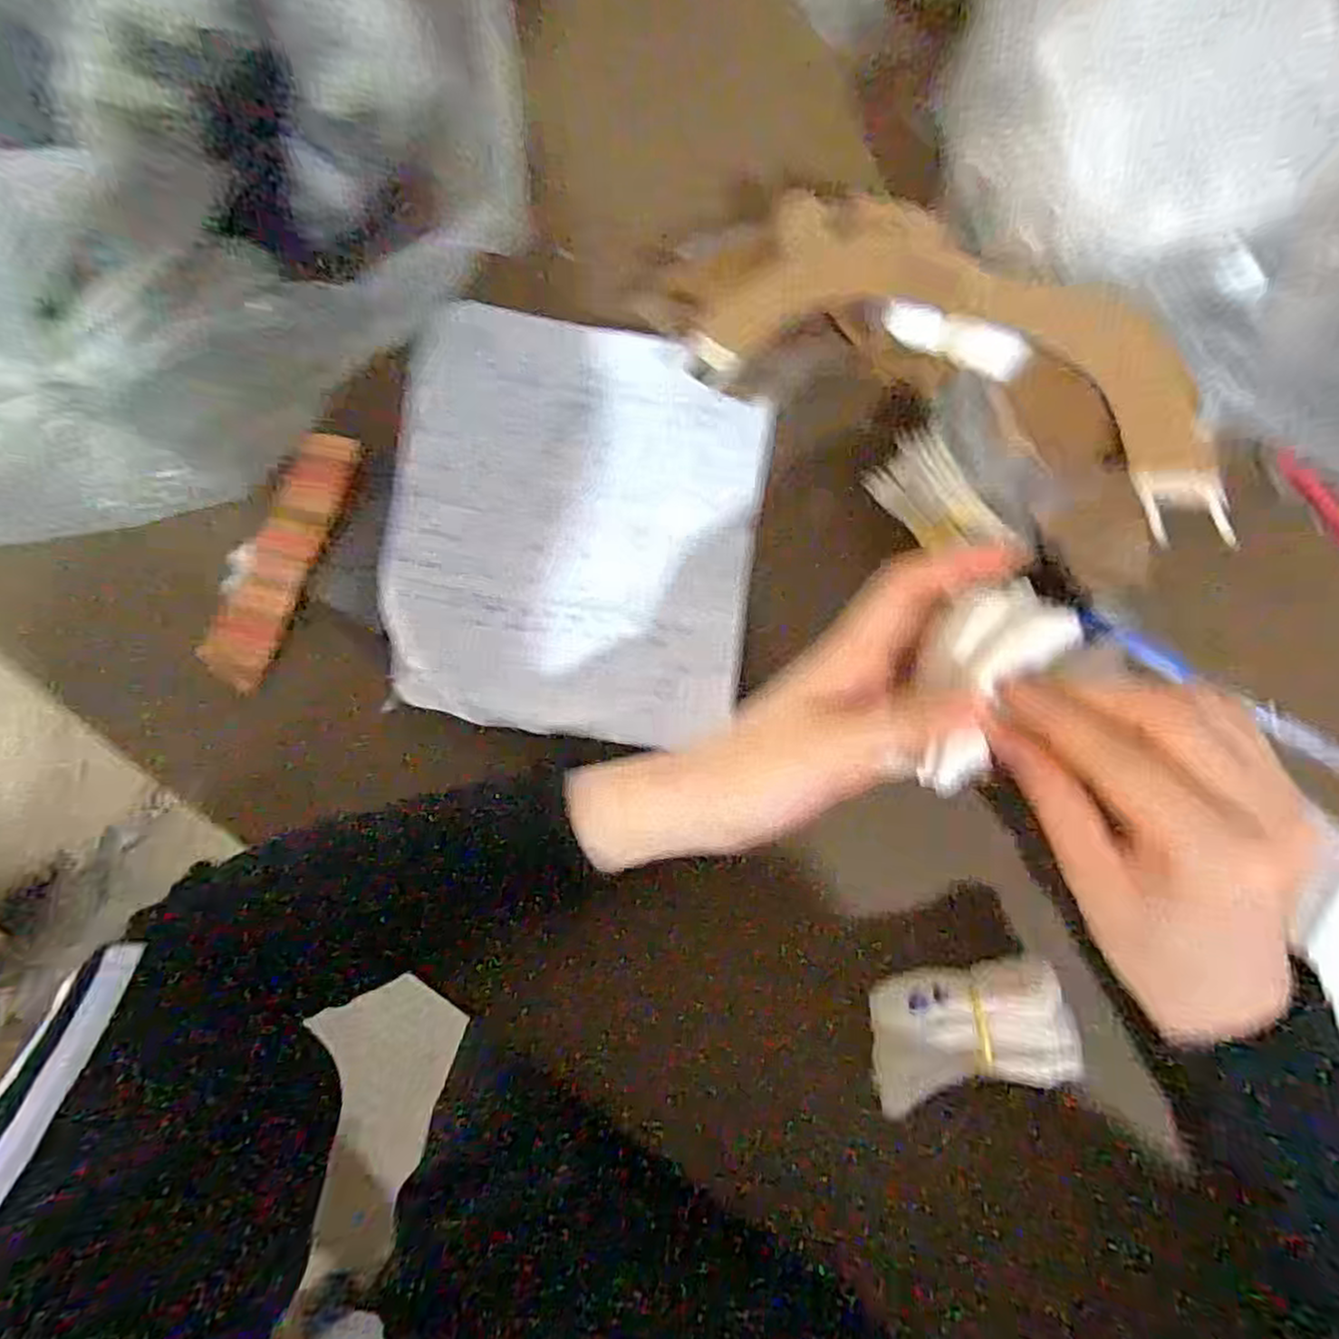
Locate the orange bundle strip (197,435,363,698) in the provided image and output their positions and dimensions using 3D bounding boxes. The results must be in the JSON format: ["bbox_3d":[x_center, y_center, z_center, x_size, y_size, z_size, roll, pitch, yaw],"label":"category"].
[{"bbox_3d":[-0.202,-0.059,0.381,0.031,0.019,0.137,18,84,9],"label":"orange bundle strip"}]

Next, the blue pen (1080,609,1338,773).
[{"bbox_3d":[0.242,0.010,0.316,0.133,0.008,0.012,33,87,10],"label":"blue pen"}]

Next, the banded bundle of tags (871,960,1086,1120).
[{"bbox_3d":[0.119,0.146,0.293,0.077,0.020,0.046,-16,80,4],"label":"banded bundle of tags"}]

